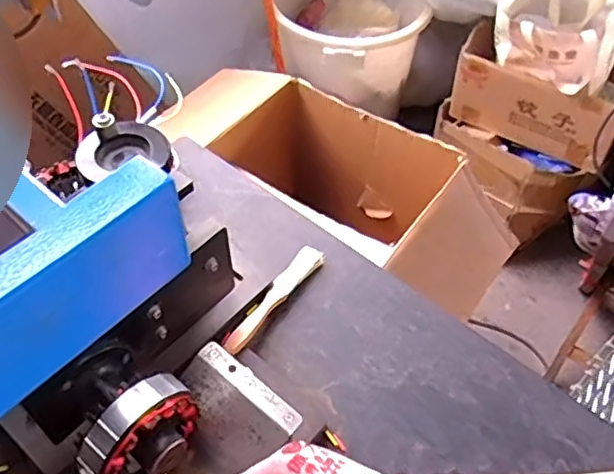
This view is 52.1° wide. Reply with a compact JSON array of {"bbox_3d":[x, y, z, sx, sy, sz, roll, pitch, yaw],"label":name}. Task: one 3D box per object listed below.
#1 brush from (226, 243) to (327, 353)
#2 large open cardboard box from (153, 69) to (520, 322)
[{"bbox_3d":[-0.031,0.058,0.604,0.022,0.016,0.145,29,56,20],"label":"brush"},{"bbox_3d":[0.055,-0.095,1.271,0.692,0.278,0.263,37,59,25],"label":"large open cardboard box"}]

